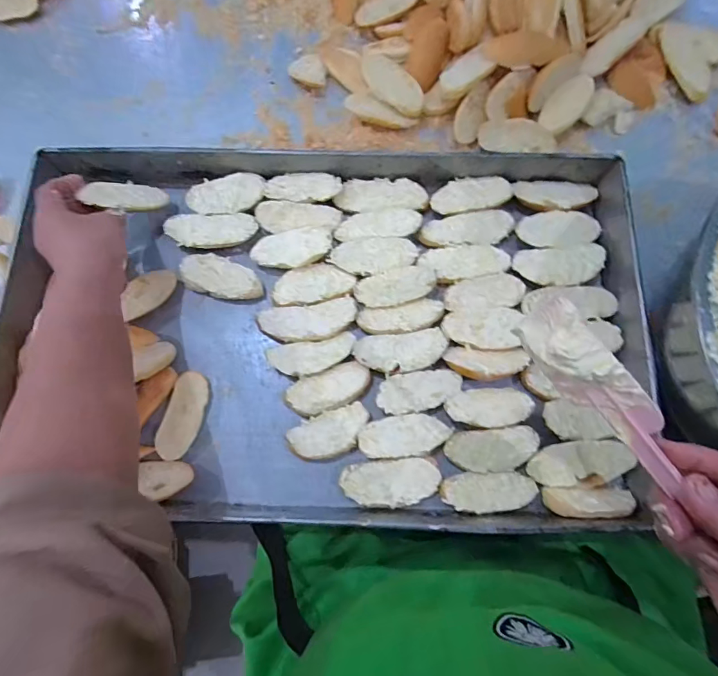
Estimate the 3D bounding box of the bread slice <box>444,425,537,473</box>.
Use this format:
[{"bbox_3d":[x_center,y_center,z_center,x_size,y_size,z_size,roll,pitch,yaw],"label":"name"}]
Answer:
[{"bbox_3d":[0.126,0.106,0.397,0.086,0.008,0.039,-6,77,0],"label":"bread slice"}]

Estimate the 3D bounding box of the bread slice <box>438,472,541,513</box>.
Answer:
[{"bbox_3d":[0.122,0.144,0.394,0.087,0.011,0.034,-1,77,1],"label":"bread slice"}]

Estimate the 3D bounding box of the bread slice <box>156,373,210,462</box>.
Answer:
[{"bbox_3d":[-0.176,0.077,0.425,0.035,0.013,0.084,12,77,4],"label":"bread slice"}]

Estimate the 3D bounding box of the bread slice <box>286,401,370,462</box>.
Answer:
[{"bbox_3d":[-0.027,0.095,0.416,0.078,0.023,0.042,-20,77,-4],"label":"bread slice"}]

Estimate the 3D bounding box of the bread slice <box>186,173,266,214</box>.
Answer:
[{"bbox_3d":[-0.145,-0.158,0.464,0.083,0.008,0.040,-13,77,-2],"label":"bread slice"}]

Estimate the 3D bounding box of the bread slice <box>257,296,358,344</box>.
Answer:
[{"bbox_3d":[-0.052,-0.015,0.445,0.099,0.020,0.040,-9,77,-1],"label":"bread slice"}]

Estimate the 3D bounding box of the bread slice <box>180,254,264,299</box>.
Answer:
[{"bbox_3d":[-0.148,-0.064,0.459,0.091,0.019,0.042,22,78,6],"label":"bread slice"}]

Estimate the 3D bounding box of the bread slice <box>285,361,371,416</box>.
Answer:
[{"bbox_3d":[-0.029,0.052,0.427,0.083,0.022,0.039,-21,77,-4],"label":"bread slice"}]

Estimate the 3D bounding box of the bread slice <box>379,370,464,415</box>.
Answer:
[{"bbox_3d":[0.061,0.052,0.415,0.084,0.014,0.038,-9,77,-1],"label":"bread slice"}]

